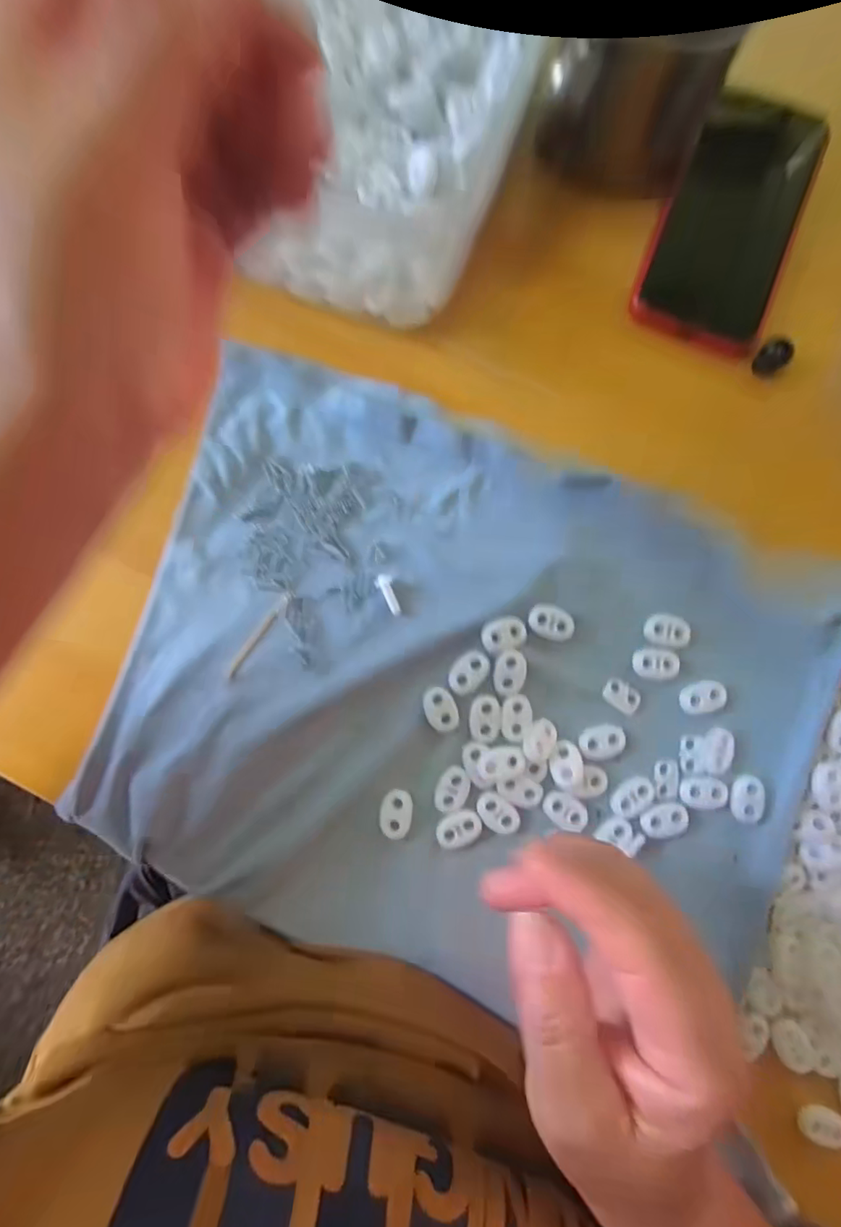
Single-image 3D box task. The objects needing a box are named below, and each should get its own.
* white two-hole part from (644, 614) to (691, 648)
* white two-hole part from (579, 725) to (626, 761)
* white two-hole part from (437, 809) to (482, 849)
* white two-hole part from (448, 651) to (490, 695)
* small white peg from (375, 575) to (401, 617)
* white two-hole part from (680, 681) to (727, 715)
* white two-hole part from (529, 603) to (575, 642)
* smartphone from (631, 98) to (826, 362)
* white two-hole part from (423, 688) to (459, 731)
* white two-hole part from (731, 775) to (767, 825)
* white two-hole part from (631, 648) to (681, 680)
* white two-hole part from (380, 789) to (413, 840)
[{"bbox_3d":[0.122,0.008,0.267,0.022,0.004,0.015,10,86,0],"label":"white two-hole part"},{"bbox_3d":[0.088,0.062,0.262,0.022,0.004,0.016,-7,86,-1],"label":"white two-hole part"},{"bbox_3d":[0.018,0.103,0.258,0.022,0.004,0.016,-22,86,-2],"label":"white two-hole part"},{"bbox_3d":[0.023,0.028,0.264,0.015,0.004,0.022,37,86,2],"label":"white two-hole part"},{"bbox_3d":[-0.016,-0.009,0.270,0.008,0.004,0.021,-15,84,-1],"label":"small white peg"},{"bbox_3d":[0.138,0.041,0.266,0.023,0.004,0.015,-13,86,-1],"label":"white two-hole part"},{"bbox_3d":[0.065,0.004,0.267,0.023,0.004,0.016,26,86,2],"label":"white two-hole part"},{"bbox_3d":[0.166,-0.212,0.286,0.069,0.008,0.152,23,86,1],"label":"smartphone"},{"bbox_3d":[0.010,0.047,0.263,0.015,0.004,0.022,-20,86,-2],"label":"white two-hole part"},{"bbox_3d":[0.157,0.089,0.262,0.014,0.004,0.022,5,86,0],"label":"white two-hole part"},{"bbox_3d":[0.116,0.025,0.266,0.022,0.004,0.015,5,86,0],"label":"white two-hole part"},{"bbox_3d":[-0.012,0.096,0.259,0.015,0.004,0.023,5,86,0],"label":"white two-hole part"}]

